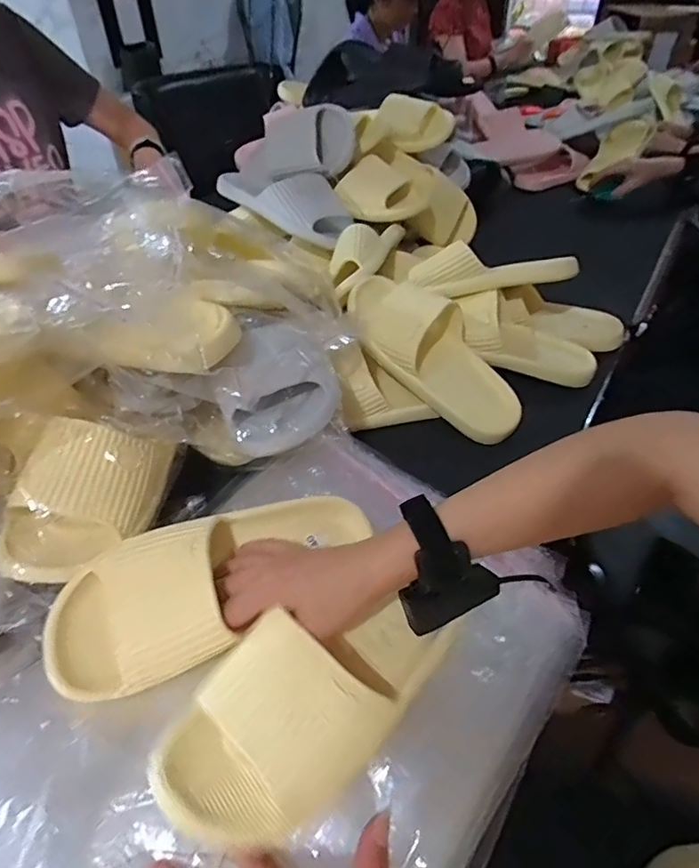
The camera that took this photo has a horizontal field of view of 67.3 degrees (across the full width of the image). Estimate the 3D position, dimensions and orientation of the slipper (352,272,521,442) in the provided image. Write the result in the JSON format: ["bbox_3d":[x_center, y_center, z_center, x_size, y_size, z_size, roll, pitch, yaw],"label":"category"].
[{"bbox_3d":[0.104,-0.102,0.626,0.111,0.061,0.258,-34,77,-30],"label":"slipper"}]

